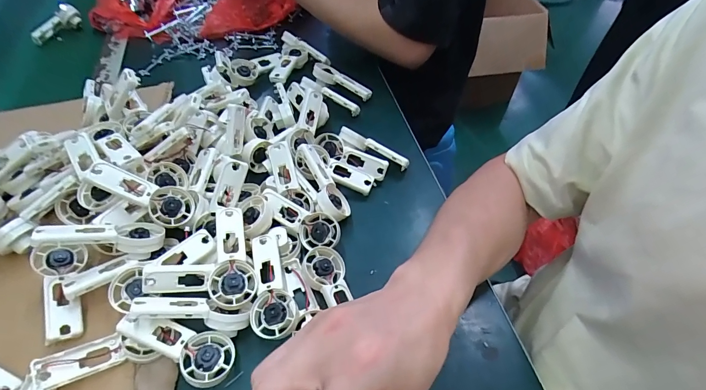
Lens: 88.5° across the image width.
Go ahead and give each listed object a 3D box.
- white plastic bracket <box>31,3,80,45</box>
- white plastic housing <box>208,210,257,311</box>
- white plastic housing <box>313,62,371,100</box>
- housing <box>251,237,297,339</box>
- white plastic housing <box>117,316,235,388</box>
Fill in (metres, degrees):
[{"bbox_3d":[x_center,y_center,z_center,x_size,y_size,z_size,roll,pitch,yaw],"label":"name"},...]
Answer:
[{"bbox_3d":[-0.509,-0.290,0.621,0.022,0.032,0.085,30,70,22],"label":"white plastic bracket"},{"bbox_3d":[-0.111,0.056,0.327,0.040,0.019,0.092,-9,64,-8],"label":"white plastic housing"},{"bbox_3d":[-0.018,-0.162,0.519,0.087,0.023,0.032,32,57,23],"label":"white plastic housing"},{"bbox_3d":[-0.077,0.084,0.330,0.038,0.028,0.092,-14,52,-12],"label":"housing"},{"bbox_3d":[-0.140,0.120,0.289,0.091,0.017,0.039,27,53,-5],"label":"white plastic housing"}]

